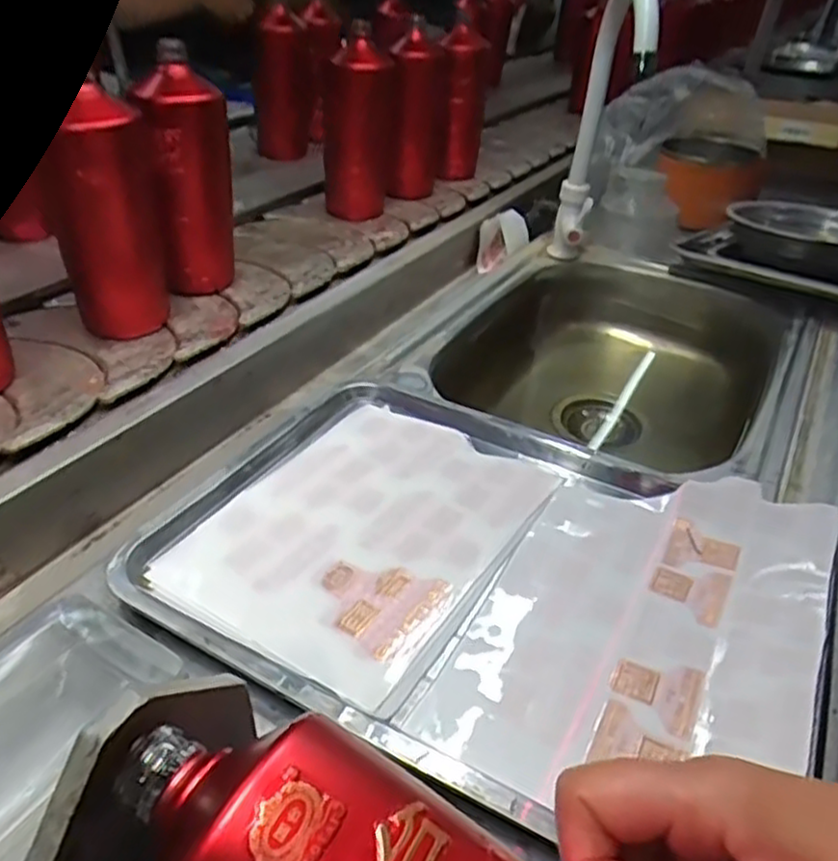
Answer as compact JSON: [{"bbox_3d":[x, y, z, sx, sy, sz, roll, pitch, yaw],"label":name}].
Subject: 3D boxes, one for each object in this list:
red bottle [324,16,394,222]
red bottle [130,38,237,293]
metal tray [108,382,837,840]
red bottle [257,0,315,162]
[{"bbox_3d":[-0.071,-0.361,0.861,0.089,0.193,0.074,4,35,-9],"label":"red bottle"},{"bbox_3d":[-0.210,-0.226,0.653,0.081,0.190,0.071,0,36,-15],"label":"red bottle"},{"bbox_3d":[0.044,0.078,0.445,0.375,0.044,0.285,23,37,18],"label":"metal tray"},{"bbox_3d":[-0.199,-0.504,1.046,0.080,0.190,0.063,0,36,-15],"label":"red bottle"}]

